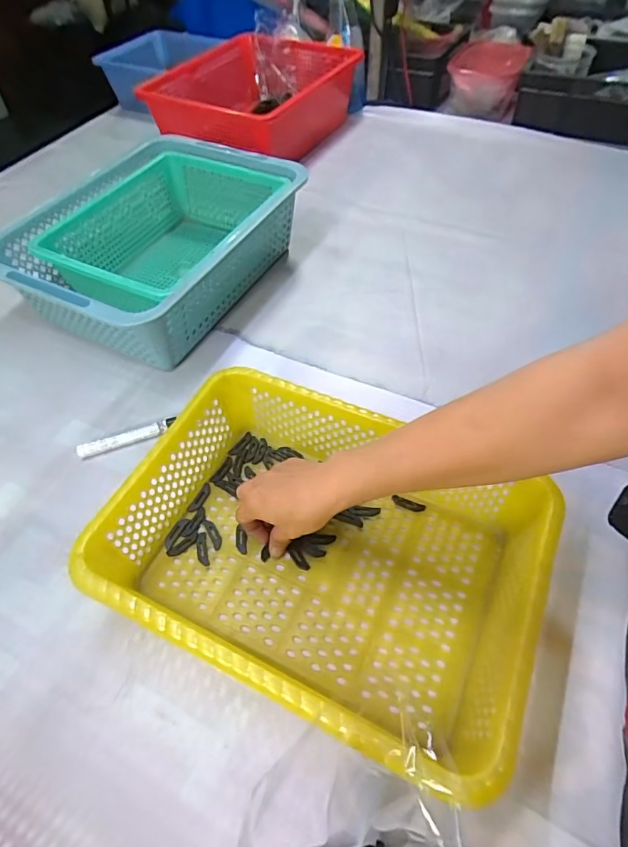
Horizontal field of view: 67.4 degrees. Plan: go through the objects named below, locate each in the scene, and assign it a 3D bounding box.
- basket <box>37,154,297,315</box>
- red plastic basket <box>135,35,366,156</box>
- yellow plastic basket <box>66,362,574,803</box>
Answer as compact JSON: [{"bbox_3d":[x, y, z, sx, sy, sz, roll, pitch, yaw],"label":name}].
[{"bbox_3d":[-0.209,-0.264,0.685,0.235,0.106,0.298,24,58,18],"label":"basket"},{"bbox_3d":[-0.127,-0.629,0.932,0.310,0.126,0.370,27,58,19],"label":"red plastic basket"},{"bbox_3d":[0.007,0.109,0.419,0.339,0.095,0.246,21,57,16],"label":"yellow plastic basket"}]

